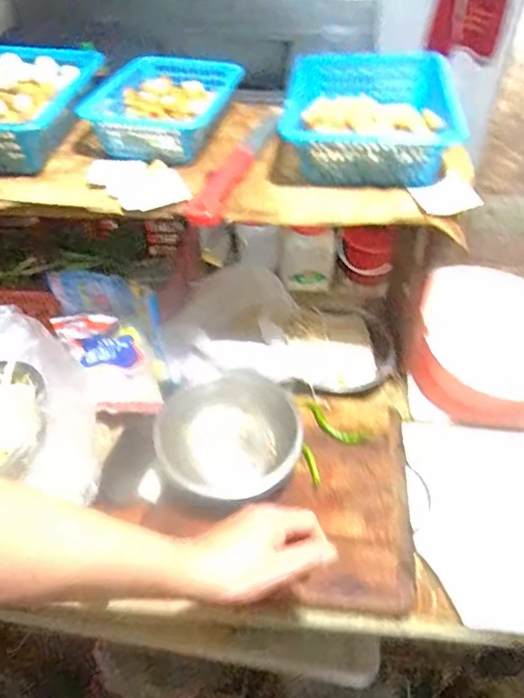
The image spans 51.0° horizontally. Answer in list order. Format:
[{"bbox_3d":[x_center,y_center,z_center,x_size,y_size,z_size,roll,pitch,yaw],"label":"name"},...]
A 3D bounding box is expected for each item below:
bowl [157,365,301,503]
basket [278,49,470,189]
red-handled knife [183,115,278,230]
[{"bbox_3d":[-0.034,0.109,0.715,0.174,0.055,0.181,0,48,0],"label":"bowl"},{"bbox_3d":[0.132,-0.303,0.701,0.191,0.070,0.249,2,48,2],"label":"basket"},{"bbox_3d":[-0.032,-0.229,0.672,0.038,0.019,0.247,13,49,12],"label":"red-handled knife"}]

